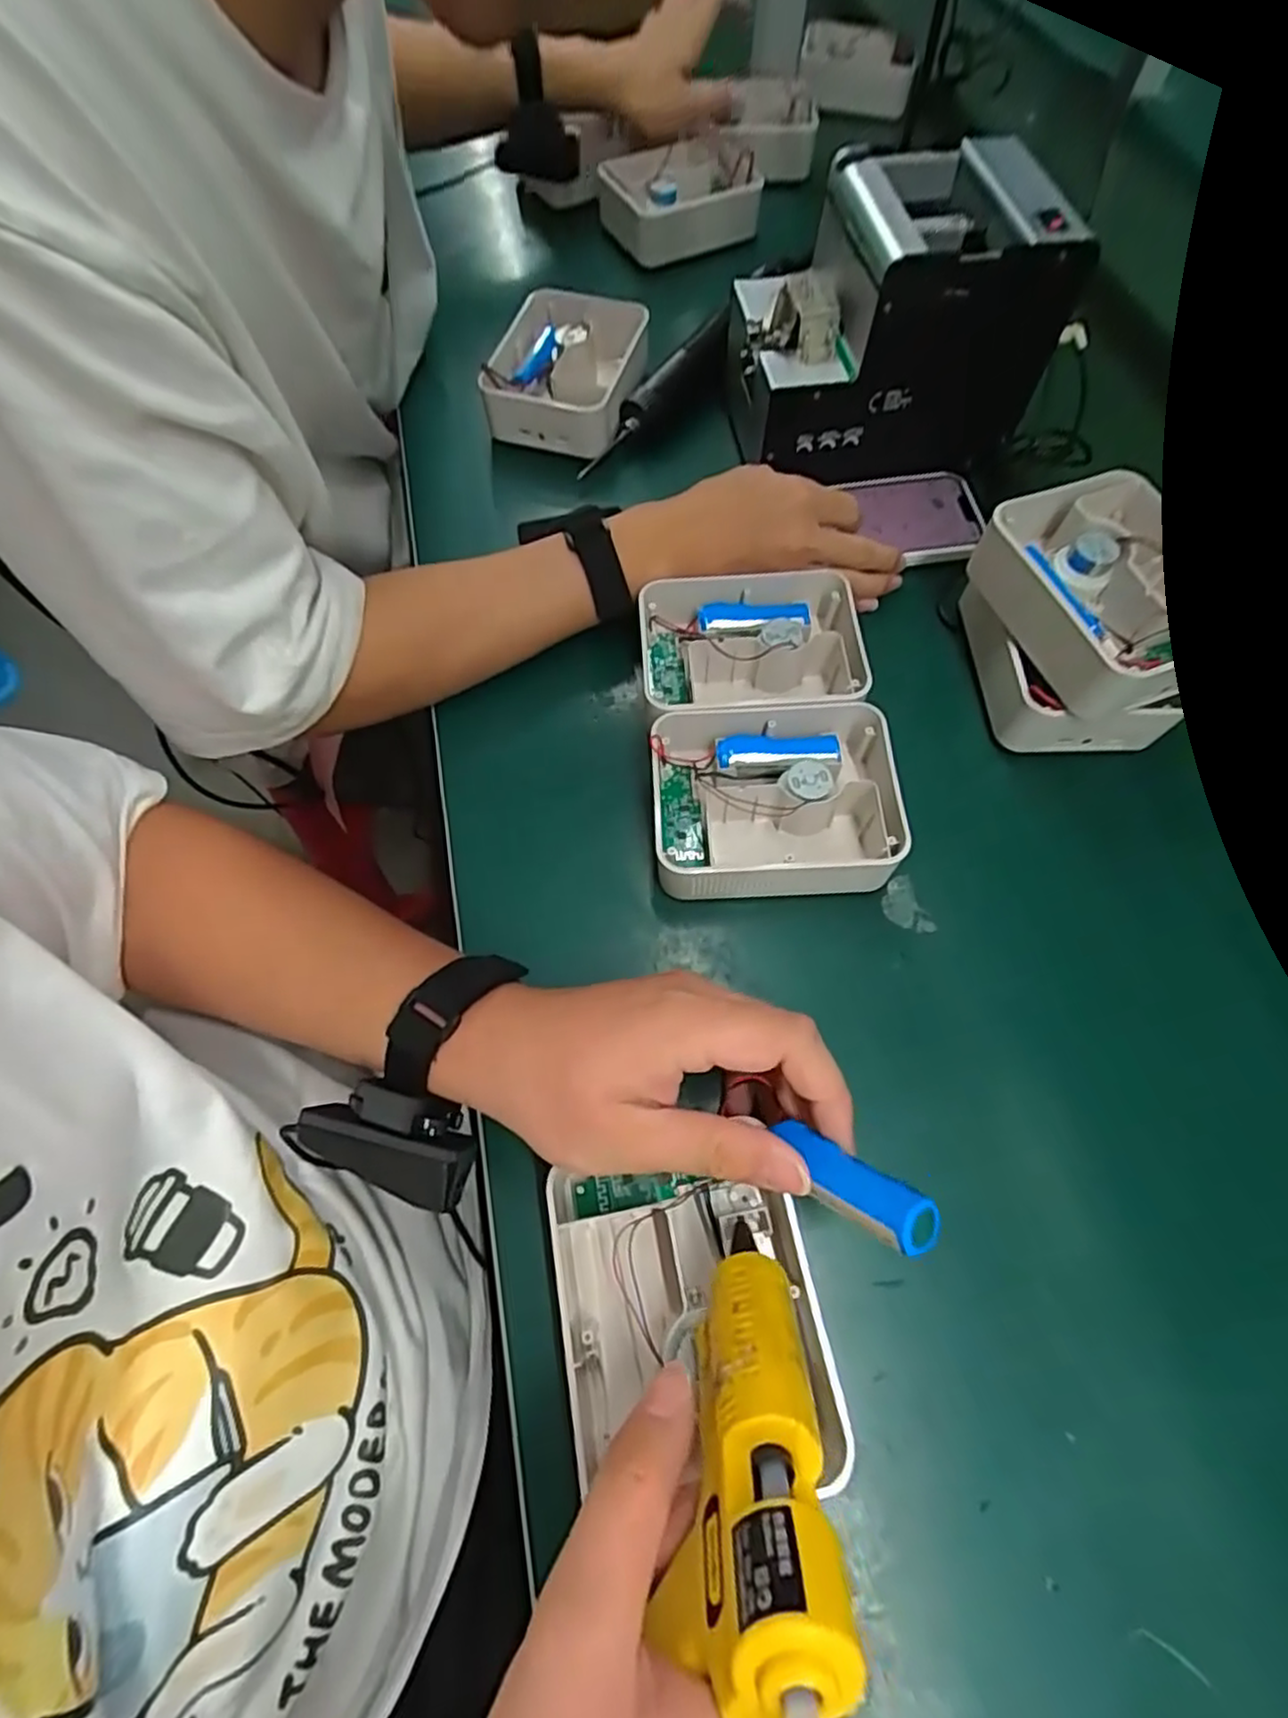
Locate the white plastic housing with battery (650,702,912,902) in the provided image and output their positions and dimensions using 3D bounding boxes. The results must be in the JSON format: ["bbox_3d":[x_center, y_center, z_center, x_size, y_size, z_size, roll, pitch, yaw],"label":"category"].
[{"bbox_3d":[0.072,-0.029,0.388,0.134,0.046,0.105,-2,65,-1],"label":"white plastic housing with battery"}]

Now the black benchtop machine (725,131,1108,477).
[{"bbox_3d":[0.154,-0.351,0.467,0.180,0.135,0.133,-12,66,-6],"label":"black benchtop machine"}]

